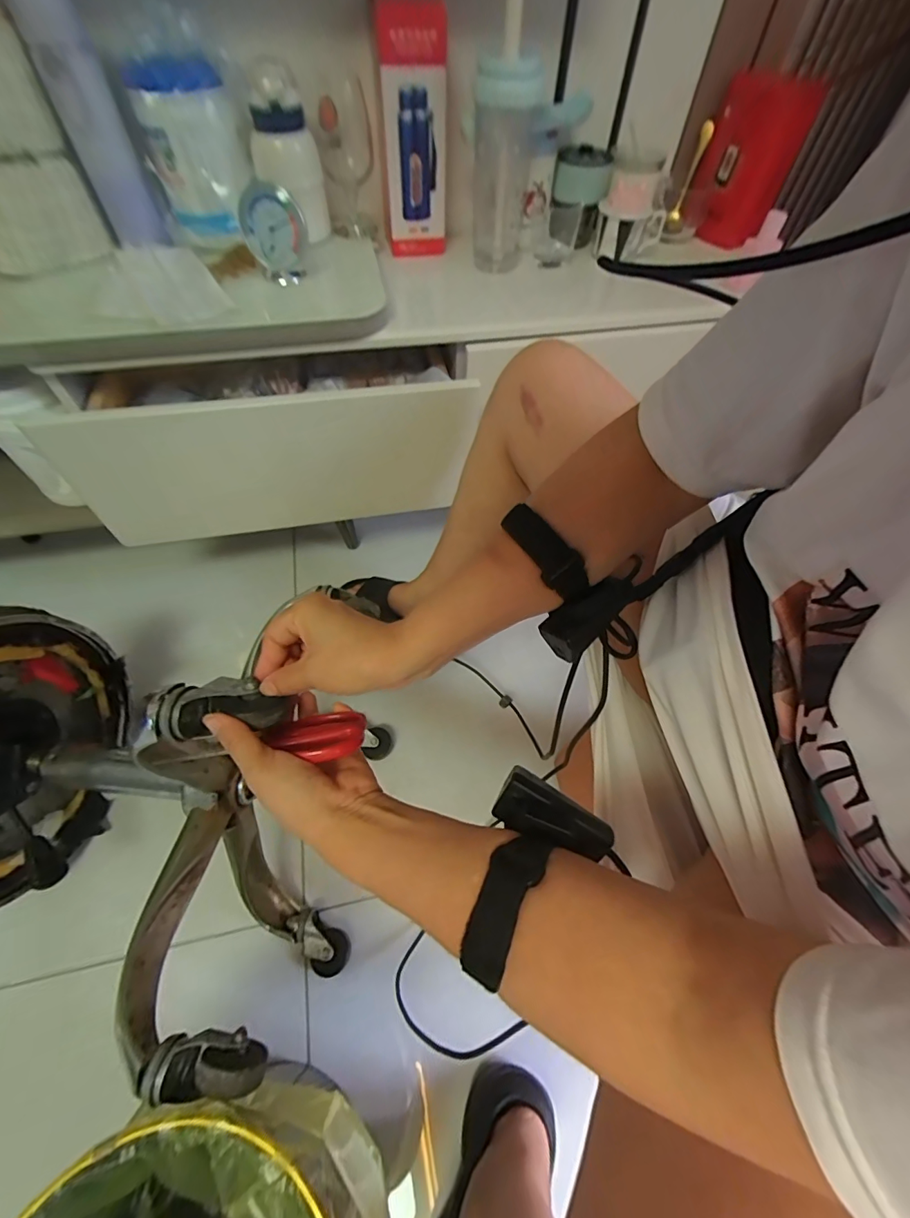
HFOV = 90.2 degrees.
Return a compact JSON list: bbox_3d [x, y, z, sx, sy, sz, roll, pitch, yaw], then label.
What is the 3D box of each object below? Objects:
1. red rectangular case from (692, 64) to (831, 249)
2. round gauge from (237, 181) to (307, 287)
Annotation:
[{"bbox_3d":[0.469,-0.725,0.733,0.137,0.216,0.027,23,25,10],"label":"red rectangular case"},{"bbox_3d":[-0.227,-0.468,0.569,0.075,0.083,0.048,-5,58,-6],"label":"round gauge"}]

